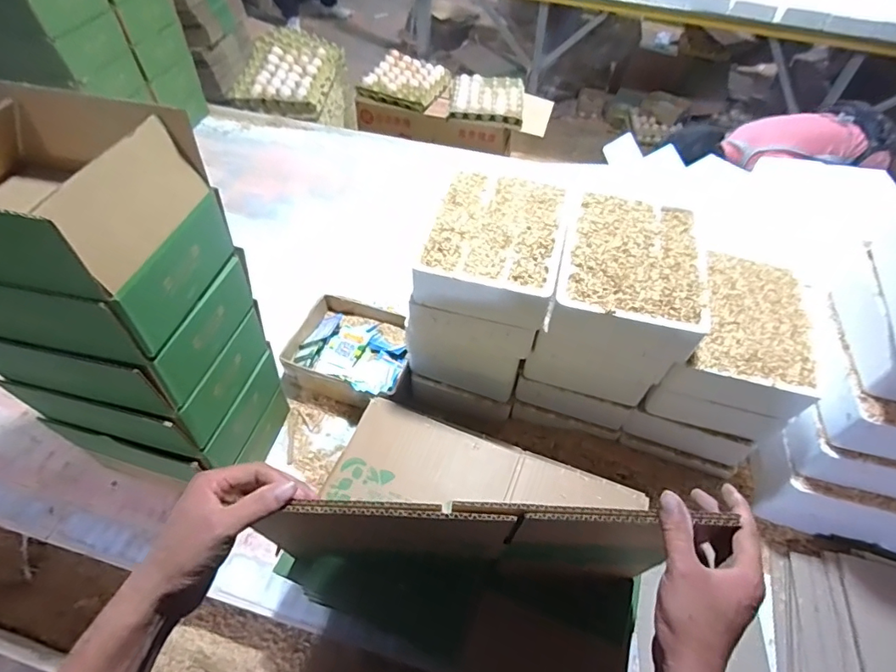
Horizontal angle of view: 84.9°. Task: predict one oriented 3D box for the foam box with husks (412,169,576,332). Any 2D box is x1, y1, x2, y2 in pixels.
[{"bbox_3d":[0.070,-0.132,0.712,0.184,0.079,0.232,13,52,8],"label":"foam box with husks"}]

